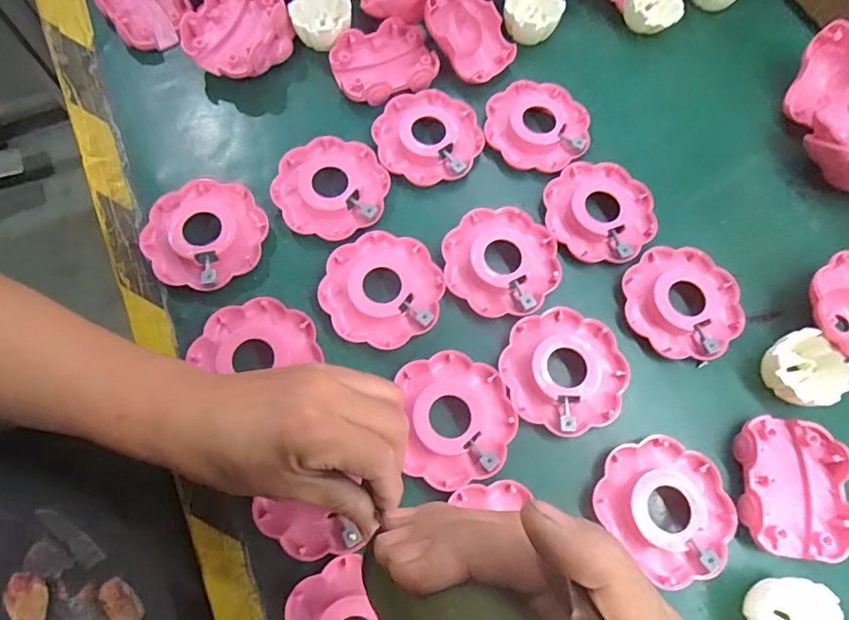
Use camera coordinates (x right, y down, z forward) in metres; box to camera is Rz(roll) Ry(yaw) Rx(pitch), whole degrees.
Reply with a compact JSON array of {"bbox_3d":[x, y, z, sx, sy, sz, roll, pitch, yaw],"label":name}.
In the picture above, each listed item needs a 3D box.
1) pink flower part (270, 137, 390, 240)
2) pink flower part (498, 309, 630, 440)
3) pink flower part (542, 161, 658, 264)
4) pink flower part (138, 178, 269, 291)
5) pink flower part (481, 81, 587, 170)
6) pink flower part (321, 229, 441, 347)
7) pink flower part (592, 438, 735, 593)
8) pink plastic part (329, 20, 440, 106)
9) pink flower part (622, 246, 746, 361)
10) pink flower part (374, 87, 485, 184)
[{"bbox_3d":[-0.071,-0.095,0.381,0.082,0.014,0.081,0,72,1],"label":"pink flower part"},{"bbox_3d":[0.096,0.041,0.343,0.083,0.017,0.082,0,72,1],"label":"pink flower part"},{"bbox_3d":[0.137,-0.077,0.392,0.083,0.015,0.083,0,72,1],"label":"pink flower part"},{"bbox_3d":[-0.164,-0.056,0.372,0.086,0.018,0.084,5,72,3],"label":"pink flower part"},{"bbox_3d":[0.094,-0.155,0.418,0.083,0.012,0.082,0,72,1],"label":"pink flower part"},{"bbox_3d":[-0.030,-0.016,0.357,0.082,0.022,0.082,0,72,1],"label":"pink flower part"},{"bbox_3d":[0.154,0.124,0.319,0.079,0.024,0.083,0,72,1],"label":"pink flower part"},{"bbox_3d":[-0.033,-0.214,0.431,0.087,0.023,0.071,-21,72,-5],"label":"pink plastic part"},{"bbox_3d":[0.191,-0.006,0.370,0.082,0.022,0.083,0,72,1],"label":"pink flower part"},{"bbox_3d":[0.003,-0.140,0.414,0.084,0.029,0.085,-15,72,-3],"label":"pink flower part"}]

